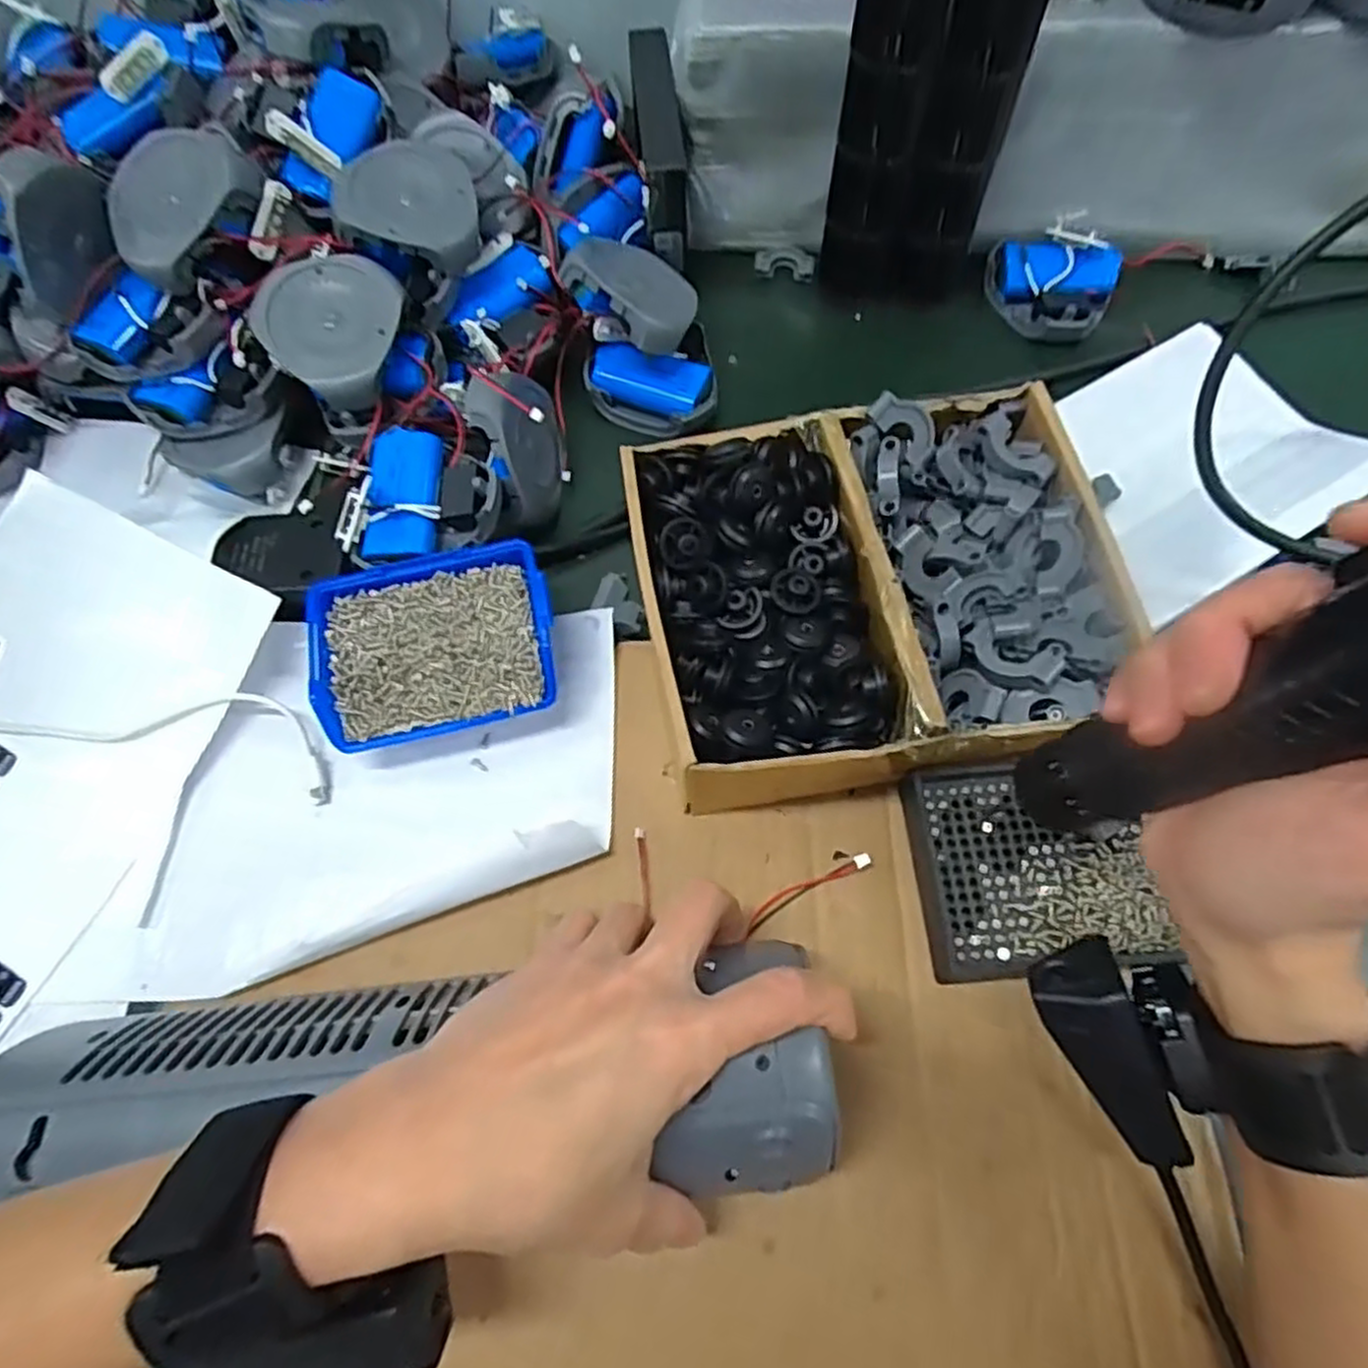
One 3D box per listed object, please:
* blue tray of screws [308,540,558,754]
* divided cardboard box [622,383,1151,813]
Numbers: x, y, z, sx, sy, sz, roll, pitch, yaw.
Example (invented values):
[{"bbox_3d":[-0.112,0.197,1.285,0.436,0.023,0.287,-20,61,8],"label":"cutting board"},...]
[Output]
[{"bbox_3d":[-0.117,-0.016,0.372,0.110,0.039,0.086,-12,67,-4],"label":"blue tray of screws"},{"bbox_3d":[0.084,-0.042,0.358,0.206,0.058,0.172,-9,67,-2],"label":"divided cardboard box"}]

